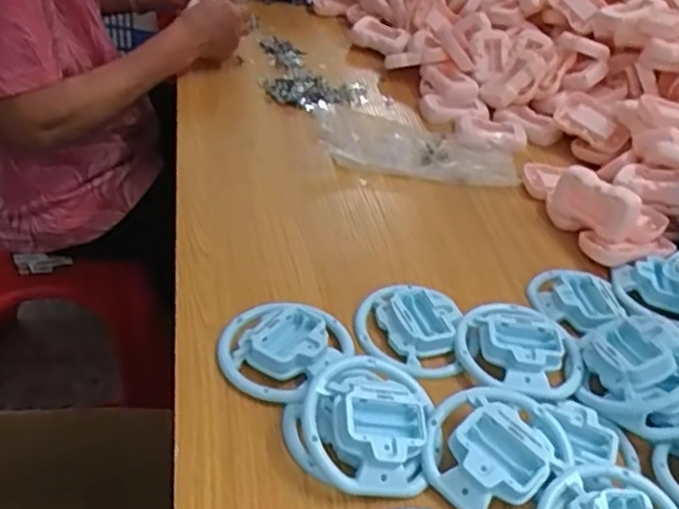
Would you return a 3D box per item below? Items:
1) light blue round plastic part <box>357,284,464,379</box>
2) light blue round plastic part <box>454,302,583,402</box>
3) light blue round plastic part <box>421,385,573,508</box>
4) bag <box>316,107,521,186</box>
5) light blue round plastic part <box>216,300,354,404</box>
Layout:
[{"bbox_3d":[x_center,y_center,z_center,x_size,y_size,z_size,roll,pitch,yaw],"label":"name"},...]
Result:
[{"bbox_3d":[0.058,0.056,0.587,0.084,0.020,0.092,8,39,-1],"label":"light blue round plastic part"},{"bbox_3d":[0.148,0.073,0.573,0.099,0.017,0.086,20,41,13],"label":"light blue round plastic part"},{"bbox_3d":[0.109,0.133,0.490,0.090,0.029,0.099,6,40,-5],"label":"light blue round plastic part"},{"bbox_3d":[0.090,-0.131,0.823,0.232,0.024,0.112,9,39,0],"label":"bag"},{"bbox_3d":[-0.042,0.071,0.547,0.102,0.027,0.093,6,40,-5],"label":"light blue round plastic part"}]

